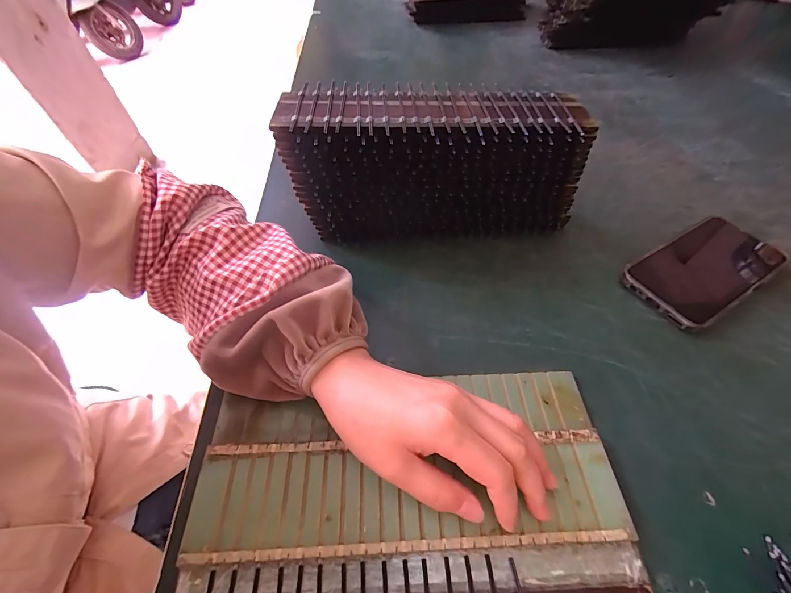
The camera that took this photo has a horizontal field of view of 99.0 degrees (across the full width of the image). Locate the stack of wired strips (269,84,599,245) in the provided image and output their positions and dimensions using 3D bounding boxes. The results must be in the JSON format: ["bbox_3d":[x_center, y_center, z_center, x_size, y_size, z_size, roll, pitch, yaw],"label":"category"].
[{"bbox_3d":[0.035,-0.119,0.331,0.275,0.124,0.088,-1,54,-1],"label":"stack of wired strips"}]

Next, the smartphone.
[{"bbox_3d":[0.307,-0.029,0.337,0.163,0.014,0.079,-25,58,-18],"label":"smartphone"}]

